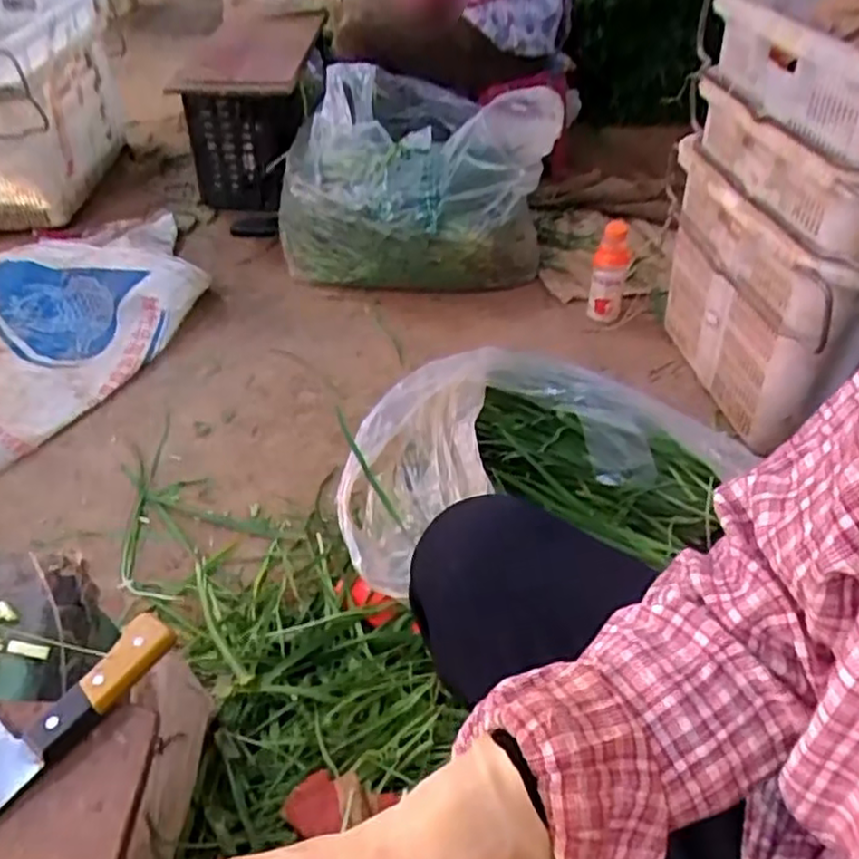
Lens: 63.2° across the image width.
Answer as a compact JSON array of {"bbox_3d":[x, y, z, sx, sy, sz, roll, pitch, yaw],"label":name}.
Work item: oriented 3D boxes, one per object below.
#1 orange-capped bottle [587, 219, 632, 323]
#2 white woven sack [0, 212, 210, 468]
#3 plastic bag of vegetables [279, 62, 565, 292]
[{"bbox_3d":[0.352,-0.304,1.367,0.067,0.206,0.067,13,44,14],"label":"orange-capped bottle"},{"bbox_3d":[-0.767,-0.222,1.343,0.498,0.156,0.838,21,47,22],"label":"white woven sack"},{"bbox_3d":[-0.024,-0.546,1.535,0.566,0.355,0.460,6,43,7],"label":"plastic bag of vegetables"}]

